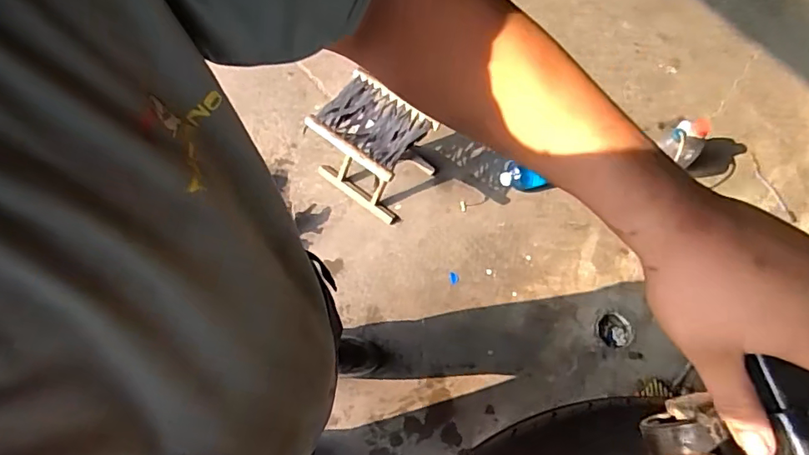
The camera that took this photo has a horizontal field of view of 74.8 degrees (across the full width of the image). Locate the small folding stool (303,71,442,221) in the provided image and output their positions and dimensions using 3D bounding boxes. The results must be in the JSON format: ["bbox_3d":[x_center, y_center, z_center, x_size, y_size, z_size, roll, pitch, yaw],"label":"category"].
[{"bbox_3d":[-0.085,-0.210,1.465,0.281,0.282,0.218,38,73,10],"label":"small folding stool"}]

